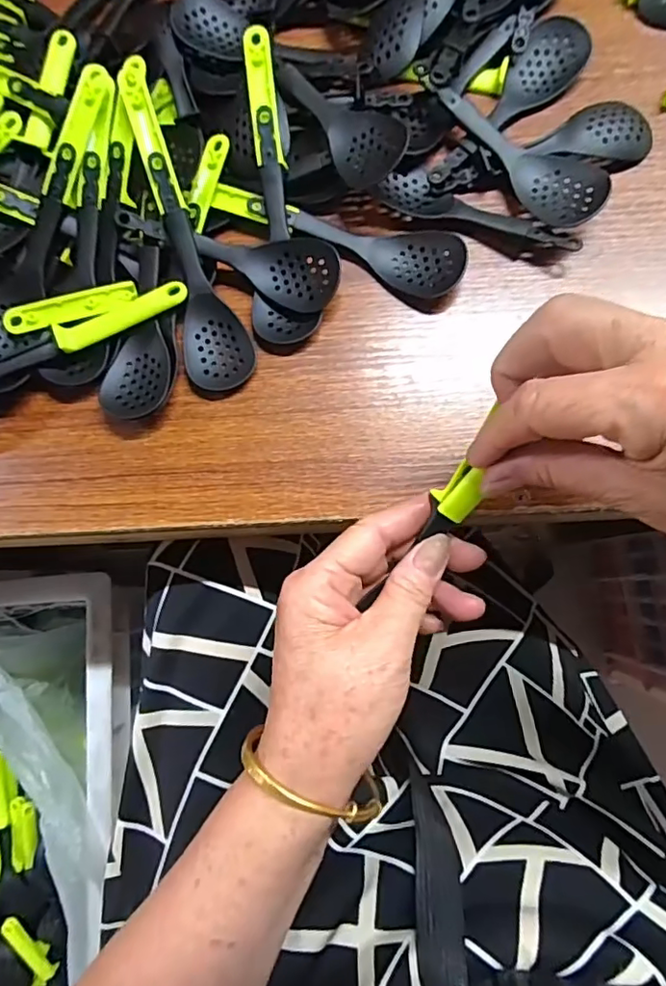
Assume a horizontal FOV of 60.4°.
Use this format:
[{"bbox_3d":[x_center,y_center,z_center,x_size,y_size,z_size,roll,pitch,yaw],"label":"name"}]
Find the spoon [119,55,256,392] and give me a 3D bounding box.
[{"bbox_3d":[-0.085,-0.148,0.323,0.036,0.018,0.182,-15,99,2],"label":"spoon"}]

